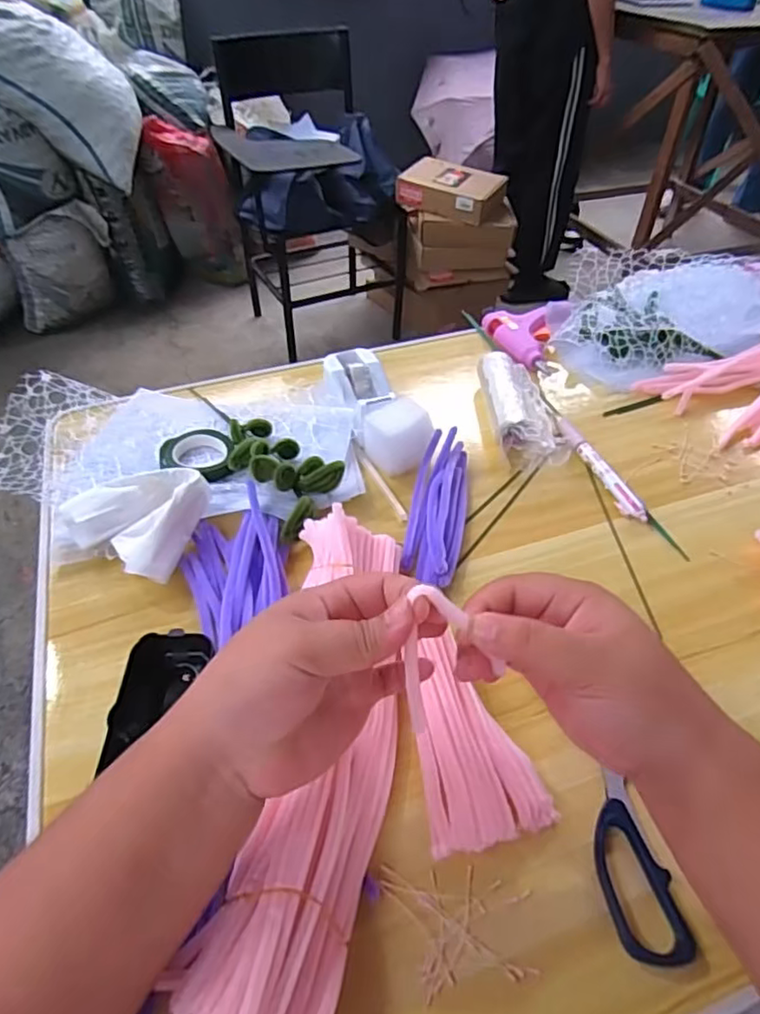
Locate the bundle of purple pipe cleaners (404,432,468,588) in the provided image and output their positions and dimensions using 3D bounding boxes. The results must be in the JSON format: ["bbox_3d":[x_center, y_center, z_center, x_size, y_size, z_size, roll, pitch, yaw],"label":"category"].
[{"bbox_3d":[0.047,-0.002,0.495,0.043,0.022,0.155,7,45,7],"label":"bundle of purple pipe cleaners"}]

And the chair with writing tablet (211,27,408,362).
[{"bbox_3d":[-0.177,-0.876,1.769,0.461,0.741,0.542,-11,46,-11],"label":"chair with writing tablet"}]

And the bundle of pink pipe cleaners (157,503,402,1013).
[{"bbox_3d":[-0.032,0.123,0.352,0.079,0.040,0.292,5,45,6],"label":"bundle of pink pipe cleaners"}]

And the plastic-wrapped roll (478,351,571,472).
[{"bbox_3d":[0.133,-0.093,0.582,0.066,0.036,0.148,-4,45,-4],"label":"plastic-wrapped roll"}]

